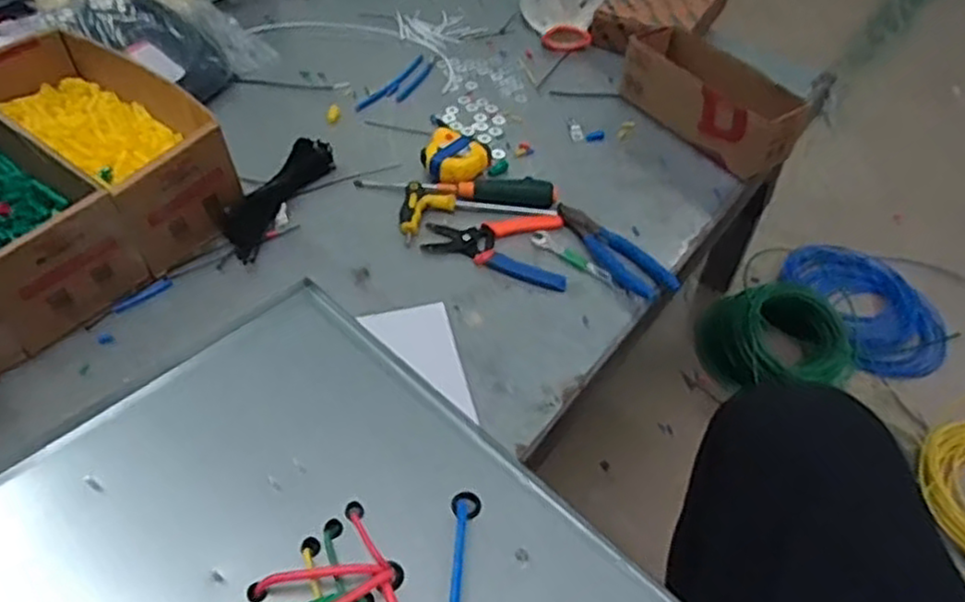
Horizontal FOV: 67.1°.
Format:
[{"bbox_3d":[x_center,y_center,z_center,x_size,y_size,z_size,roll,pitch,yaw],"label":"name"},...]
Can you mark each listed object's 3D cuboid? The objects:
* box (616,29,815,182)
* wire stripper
[{"bbox_3d":[0.282,-0.263,0.903,0.104,0.065,0.243,-32,62,-18],"label":"box"},{"bbox_3d":[0.013,-0.056,0.772,0.146,0.018,0.104,2,58,3],"label":"wire stripper"}]

